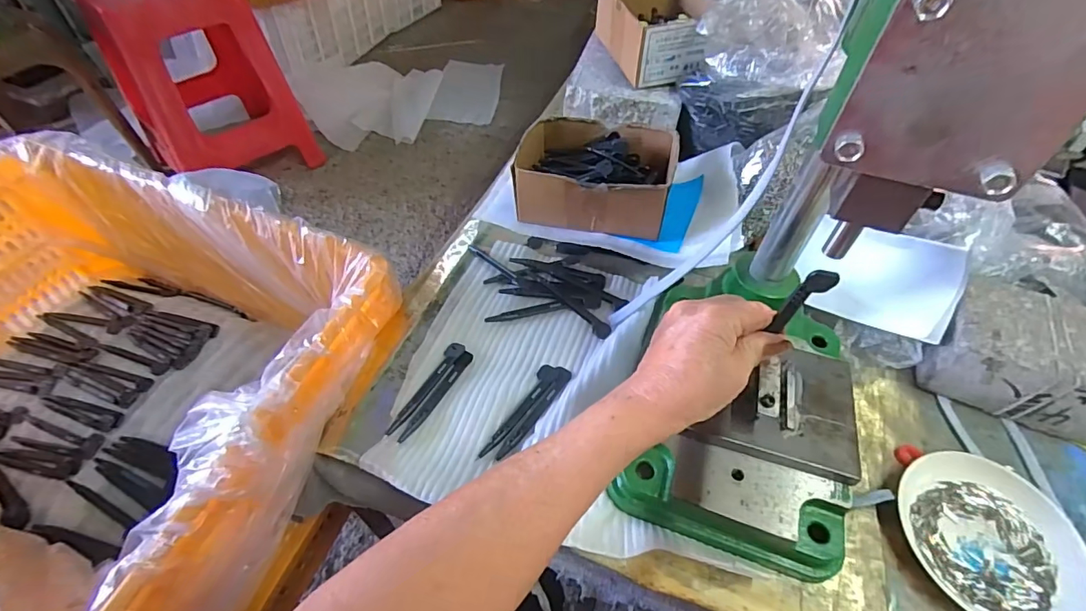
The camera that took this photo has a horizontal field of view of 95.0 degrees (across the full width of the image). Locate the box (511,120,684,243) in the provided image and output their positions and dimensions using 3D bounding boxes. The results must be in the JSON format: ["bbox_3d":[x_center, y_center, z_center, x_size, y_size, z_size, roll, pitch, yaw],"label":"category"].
[{"bbox_3d":[0.057,-0.145,0.558,0.166,0.068,0.129,13,50,7],"label":"box"}]

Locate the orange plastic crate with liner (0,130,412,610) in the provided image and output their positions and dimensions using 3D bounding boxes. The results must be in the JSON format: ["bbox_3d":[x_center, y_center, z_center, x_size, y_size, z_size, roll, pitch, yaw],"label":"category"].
[{"bbox_3d":[-0.414,0.067,0.479,0.500,0.216,0.363,20,52,13],"label":"orange plastic crate with liner"}]

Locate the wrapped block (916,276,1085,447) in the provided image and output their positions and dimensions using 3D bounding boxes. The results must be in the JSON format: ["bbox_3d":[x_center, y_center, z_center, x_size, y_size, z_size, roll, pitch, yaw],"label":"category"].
[{"bbox_3d":[0.421,0.044,0.428,0.154,0.061,0.100,21,52,14],"label":"wrapped block"}]

